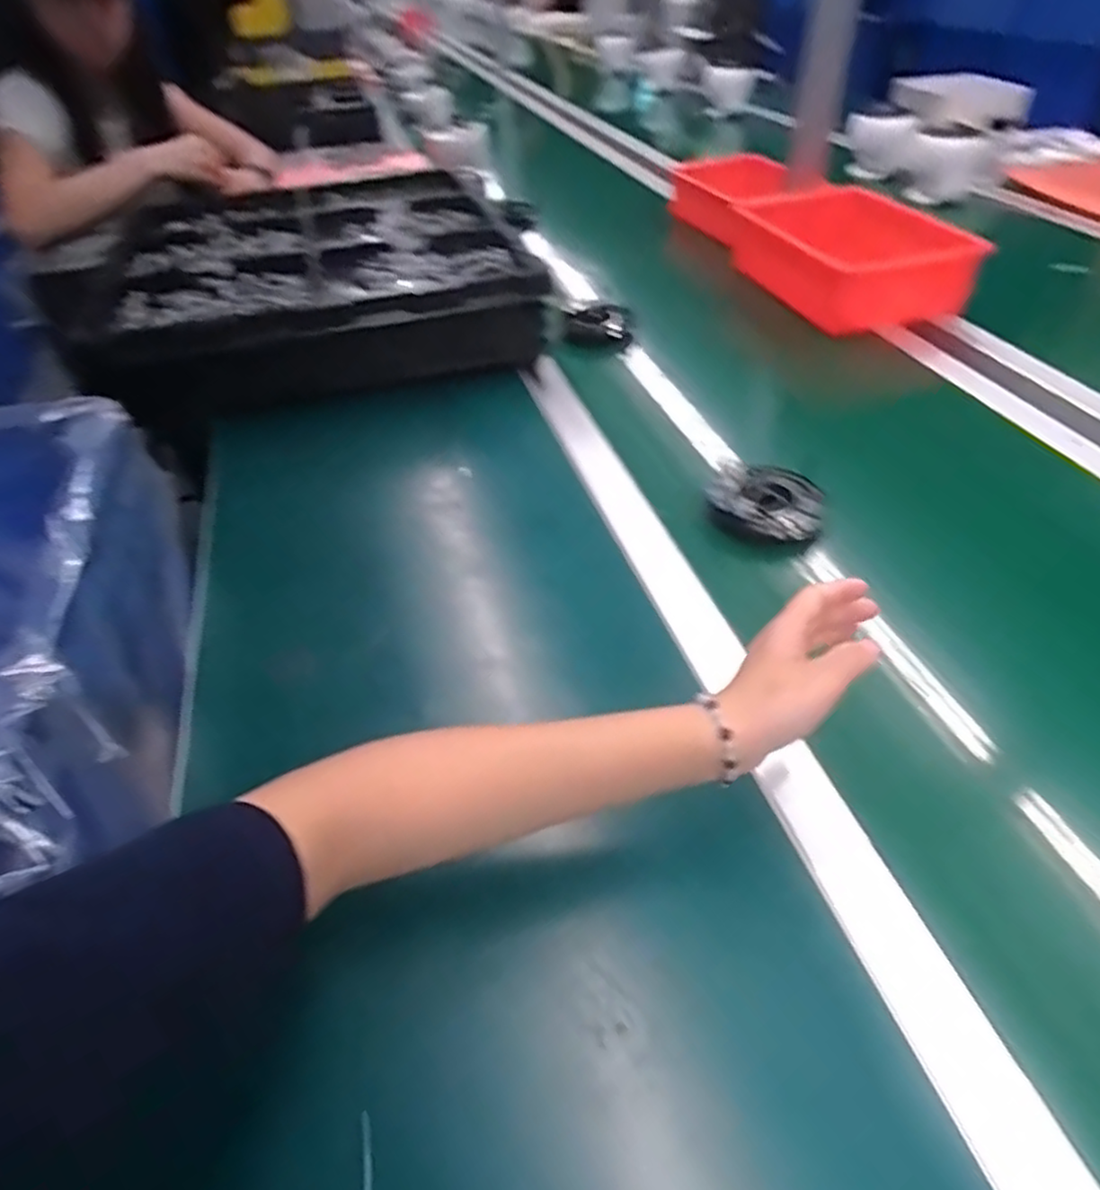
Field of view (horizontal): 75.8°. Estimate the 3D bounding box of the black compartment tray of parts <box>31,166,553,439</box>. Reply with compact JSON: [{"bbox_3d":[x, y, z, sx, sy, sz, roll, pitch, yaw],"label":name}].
[{"bbox_3d":[-0.309,-0.411,0.935,0.489,0.119,0.524,-16,45,-12],"label":"black compartment tray of parts"}]

